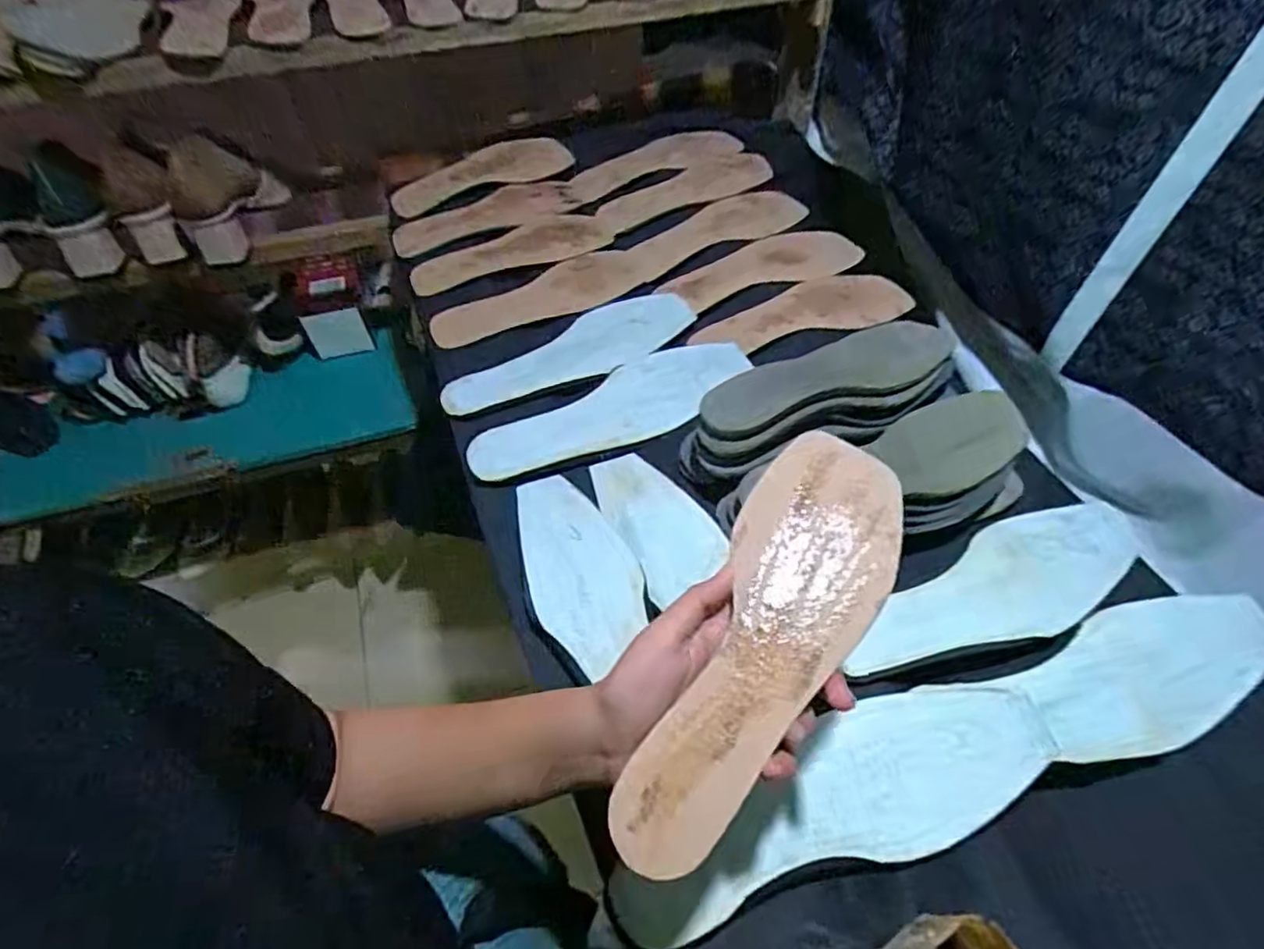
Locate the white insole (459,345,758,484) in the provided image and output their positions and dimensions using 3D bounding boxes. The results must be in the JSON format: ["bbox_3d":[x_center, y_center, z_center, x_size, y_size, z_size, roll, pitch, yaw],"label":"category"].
[{"bbox_3d":[-0.014,-0.064,0.575,0.279,0.008,0.087,-22,57,-15],"label":"white insole"}]

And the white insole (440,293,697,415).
[{"bbox_3d":[-0.056,-0.122,0.621,0.270,0.010,0.079,-26,60,-19],"label":"white insole"}]

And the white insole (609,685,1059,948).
[{"bbox_3d":[0.126,0.196,0.380,0.284,0.013,0.084,-14,62,-7],"label":"white insole"}]

